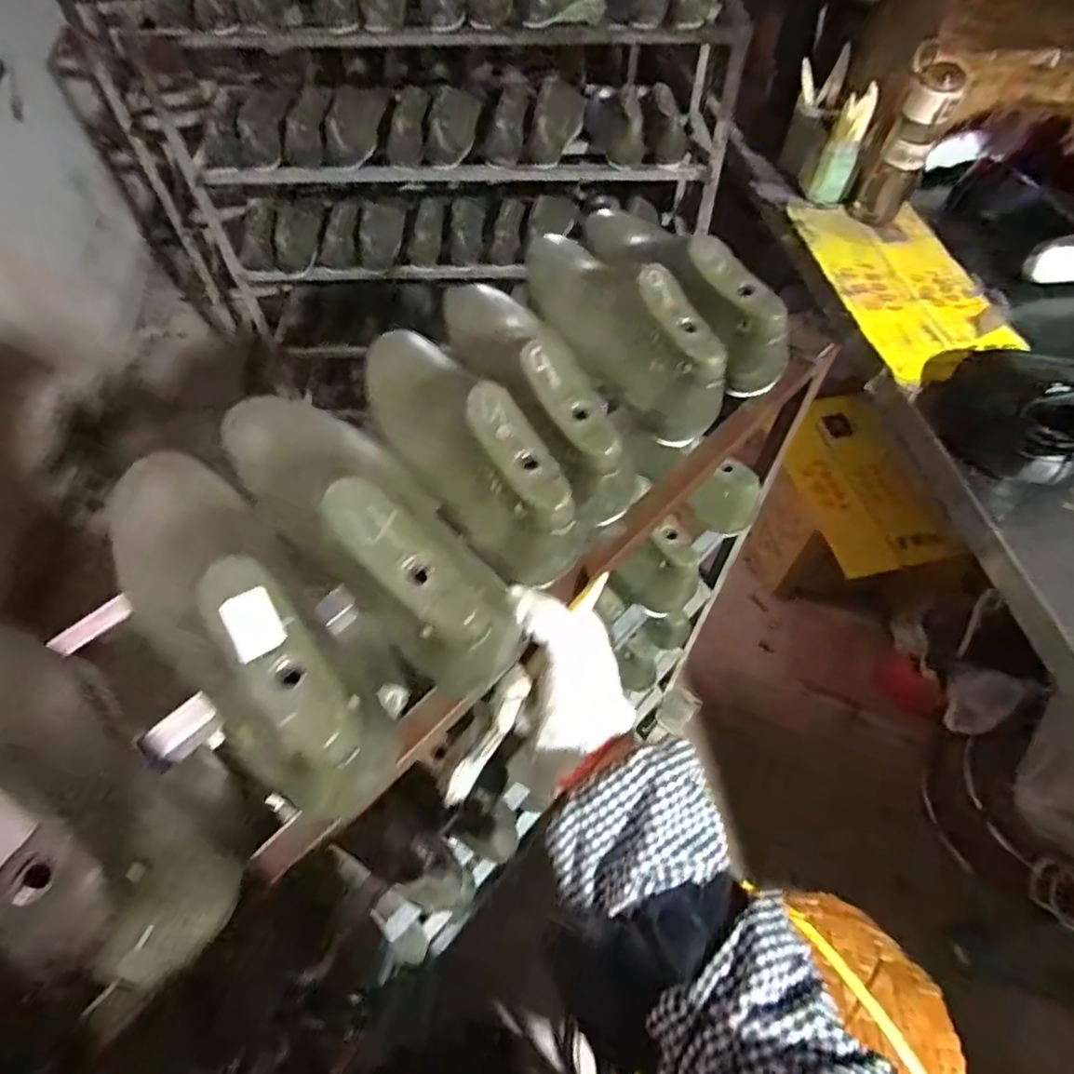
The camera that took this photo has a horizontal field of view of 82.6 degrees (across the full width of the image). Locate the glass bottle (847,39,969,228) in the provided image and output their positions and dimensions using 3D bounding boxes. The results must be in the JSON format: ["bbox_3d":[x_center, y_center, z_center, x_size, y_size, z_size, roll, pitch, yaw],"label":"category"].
[{"bbox_3d":[0.584,-0.617,0.973,0.089,0.226,0.071,28,59,17],"label":"glass bottle"}]

